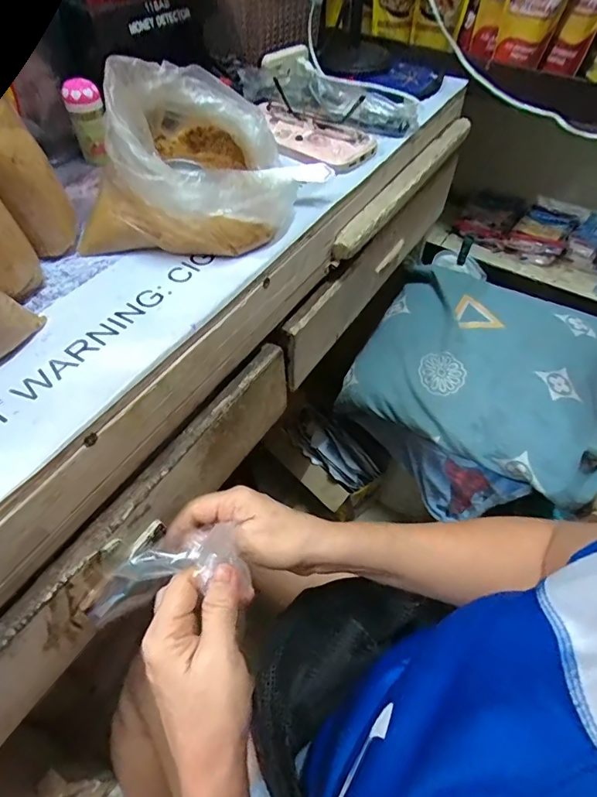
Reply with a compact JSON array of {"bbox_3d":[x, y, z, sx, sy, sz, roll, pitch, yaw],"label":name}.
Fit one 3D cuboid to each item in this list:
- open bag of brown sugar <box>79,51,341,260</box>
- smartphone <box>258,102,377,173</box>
[{"bbox_3d":[-0.078,-0.205,0.384,0.172,0.106,0.171,16,54,10],"label":"open bag of brown sugar"},{"bbox_3d":[0.006,-0.304,0.519,0.155,0.015,0.082,32,58,21],"label":"smartphone"}]

